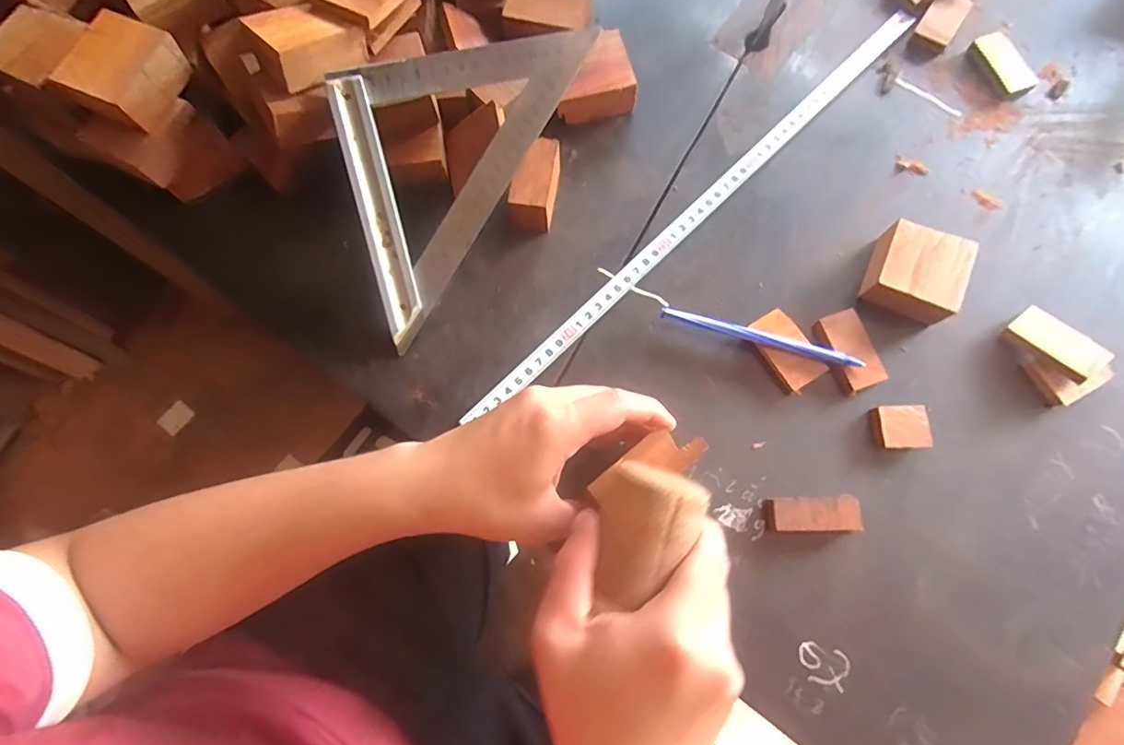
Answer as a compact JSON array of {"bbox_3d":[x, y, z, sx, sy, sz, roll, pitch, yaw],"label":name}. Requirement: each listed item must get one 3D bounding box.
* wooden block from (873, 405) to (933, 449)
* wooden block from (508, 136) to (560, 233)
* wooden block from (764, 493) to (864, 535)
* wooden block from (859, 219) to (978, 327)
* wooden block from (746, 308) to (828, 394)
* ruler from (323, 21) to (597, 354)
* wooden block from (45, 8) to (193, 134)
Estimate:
[{"bbox_3d":[0.228,0.037,0.351,0.031,0.010,0.028,-3,76,0],"label":"wooden block"},{"bbox_3d":[-0.020,-0.137,0.381,0.027,0.037,0.057,9,76,3],"label":"wooden block"},{"bbox_3d":[0.160,0.092,0.336,0.056,0.016,0.023,-4,76,0],"label":"wooden block"},{"bbox_3d":[0.248,-0.069,0.368,0.056,0.030,0.057,23,77,7],"label":"wooden block"},{"bbox_3d":[0.155,-0.015,0.365,0.033,0.011,0.054,-33,77,-7],"label":"wooden block"},{"bbox_3d":[-0.093,-0.160,0.361,0.124,0.015,0.250,32,90,-10],"label":"ruler"},{"bbox_3d":[-0.299,-0.205,0.357,0.064,0.028,0.064,25,79,8],"label":"wooden block"}]

